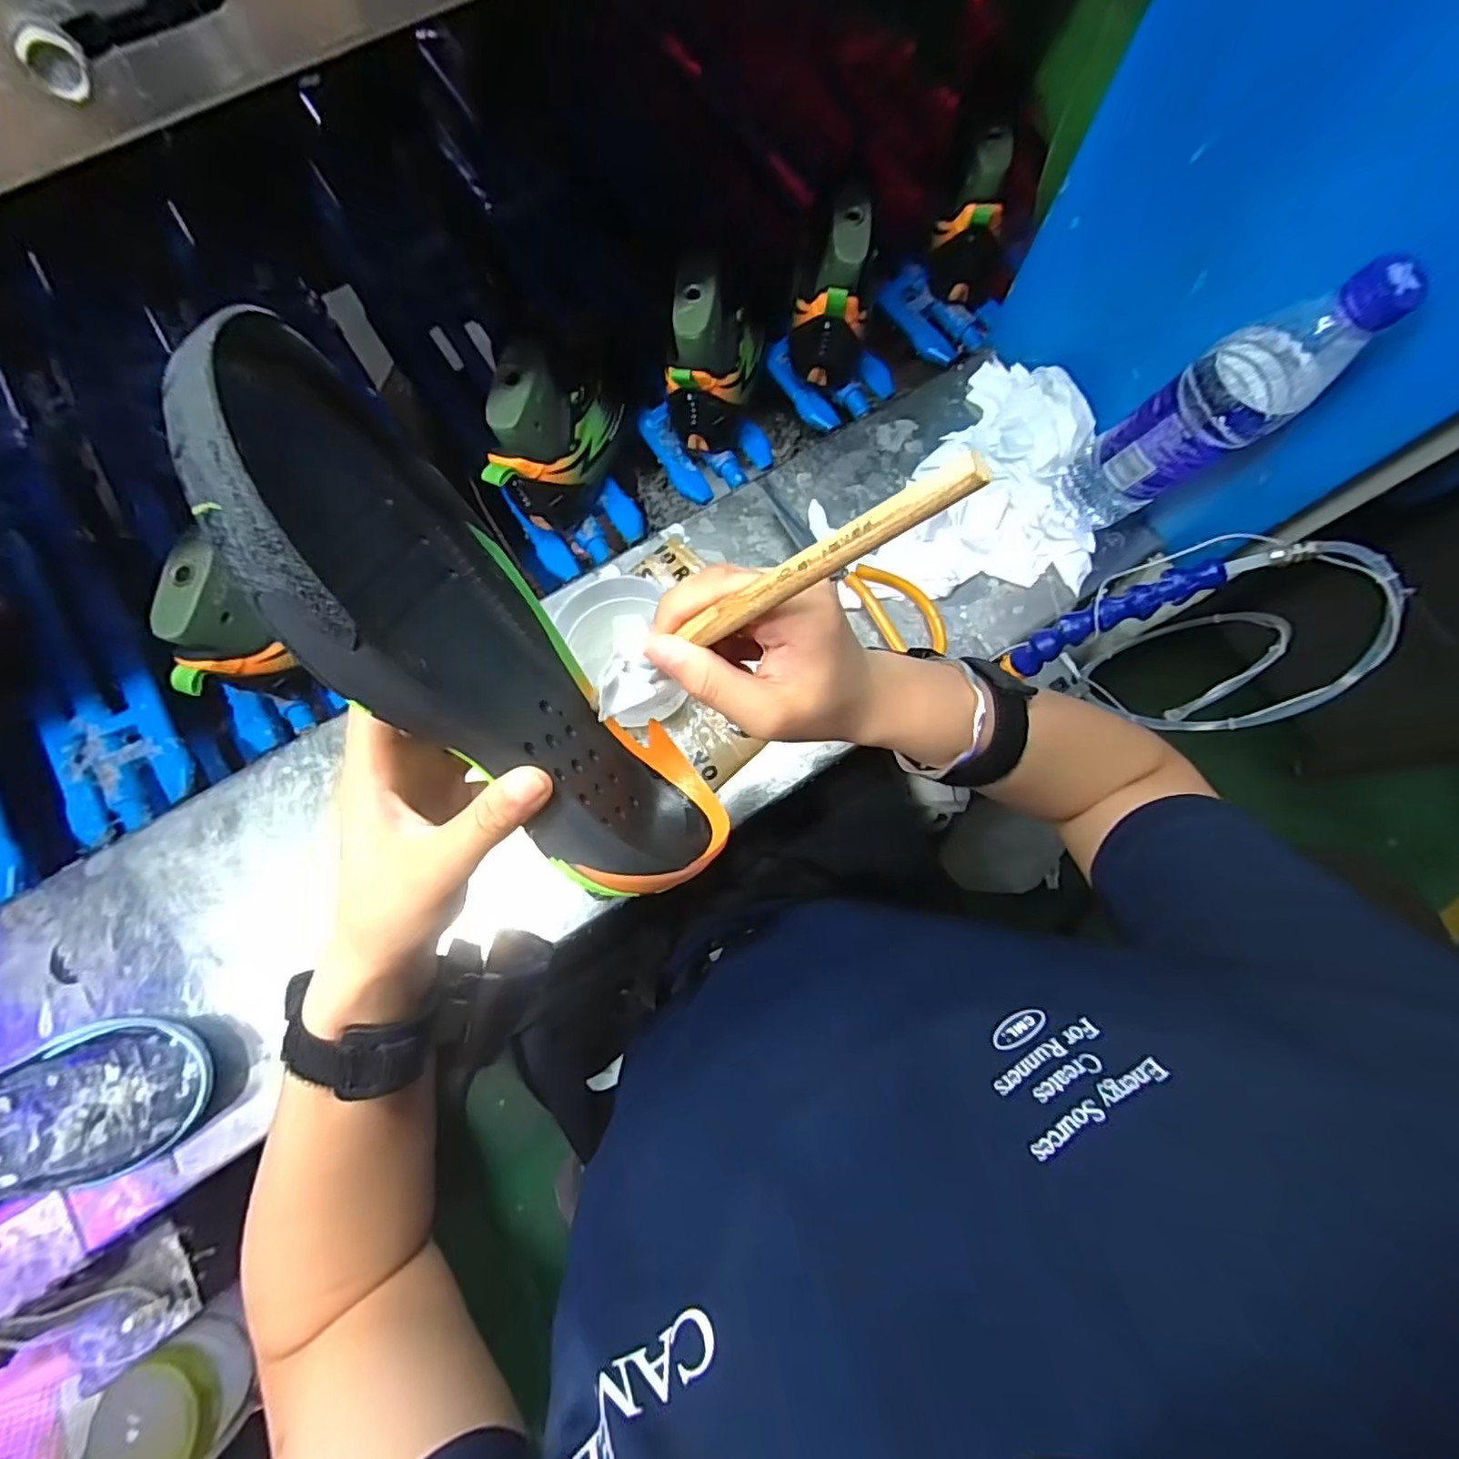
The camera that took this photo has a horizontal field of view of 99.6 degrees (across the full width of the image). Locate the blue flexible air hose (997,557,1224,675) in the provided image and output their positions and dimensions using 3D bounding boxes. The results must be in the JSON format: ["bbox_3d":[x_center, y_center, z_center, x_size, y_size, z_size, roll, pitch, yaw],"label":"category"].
[{"bbox_3d":[0.262,-0.076,0.434,0.141,0.028,0.024,-28,72,39],"label":"blue flexible air hose"}]

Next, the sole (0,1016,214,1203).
[{"bbox_3d":[-0.449,0.254,0.383,0.230,0.050,0.089,-20,79,-7],"label":"sole"}]

